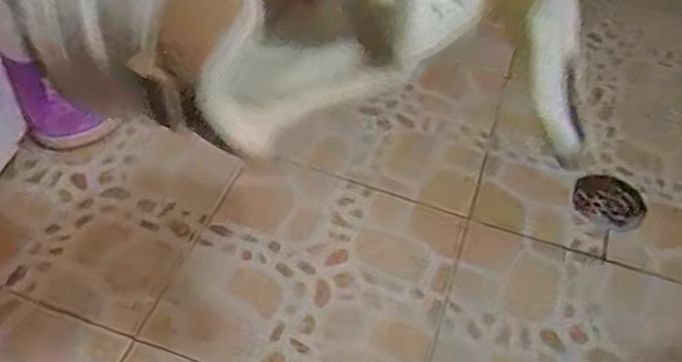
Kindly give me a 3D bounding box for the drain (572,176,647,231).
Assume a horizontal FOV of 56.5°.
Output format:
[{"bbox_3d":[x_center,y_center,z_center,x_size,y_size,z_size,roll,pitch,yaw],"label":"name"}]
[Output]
[{"bbox_3d":[0.362,0.030,0.856,0.090,0.019,0.079,9,48,4],"label":"drain"}]

